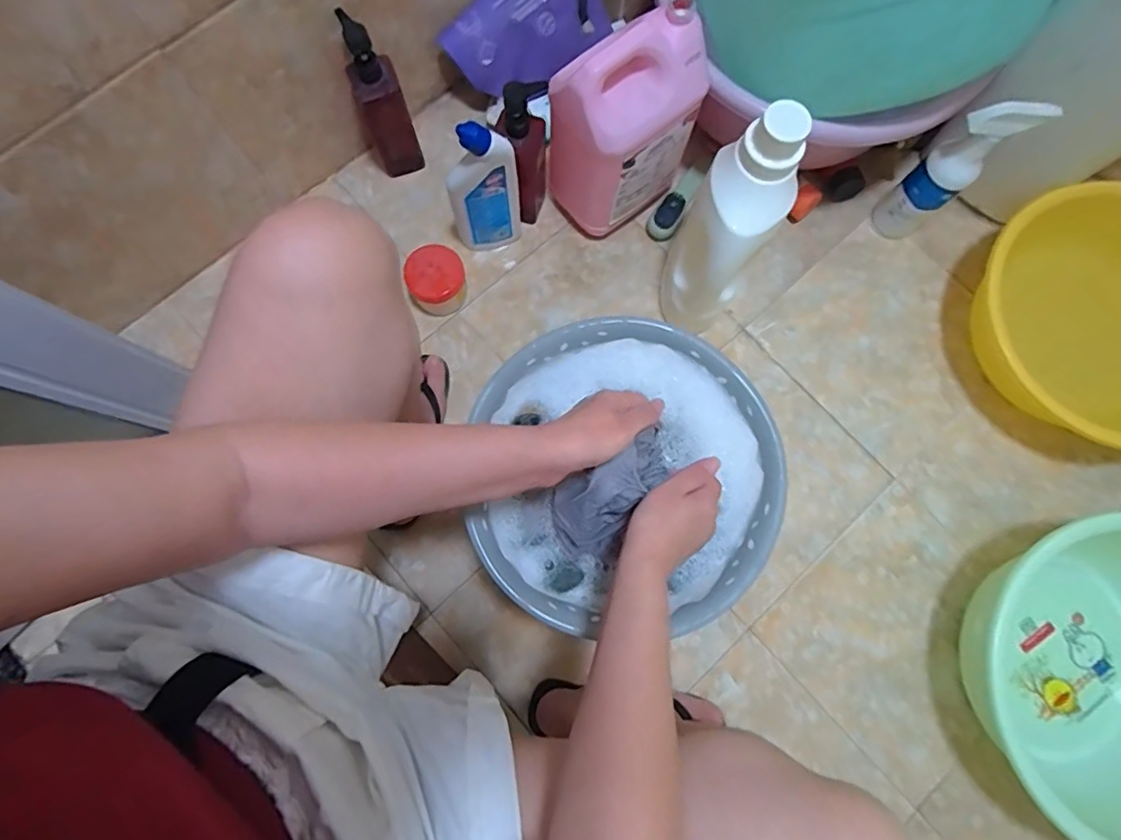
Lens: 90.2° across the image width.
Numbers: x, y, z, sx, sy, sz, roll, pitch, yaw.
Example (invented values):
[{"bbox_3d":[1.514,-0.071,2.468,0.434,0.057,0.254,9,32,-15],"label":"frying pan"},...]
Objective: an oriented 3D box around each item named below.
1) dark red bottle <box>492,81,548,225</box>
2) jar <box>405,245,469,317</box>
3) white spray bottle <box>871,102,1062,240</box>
[{"bbox_3d":[-0.043,-0.305,0.655,0.055,0.195,0.053,-4,79,-2],"label":"dark red bottle"},{"bbox_3d":[-0.153,-0.174,0.697,0.067,0.065,0.061,0,79,-1],"label":"jar"},{"bbox_3d":[0.457,-0.293,0.658,0.066,0.192,0.055,-33,81,-7],"label":"white spray bottle"}]

